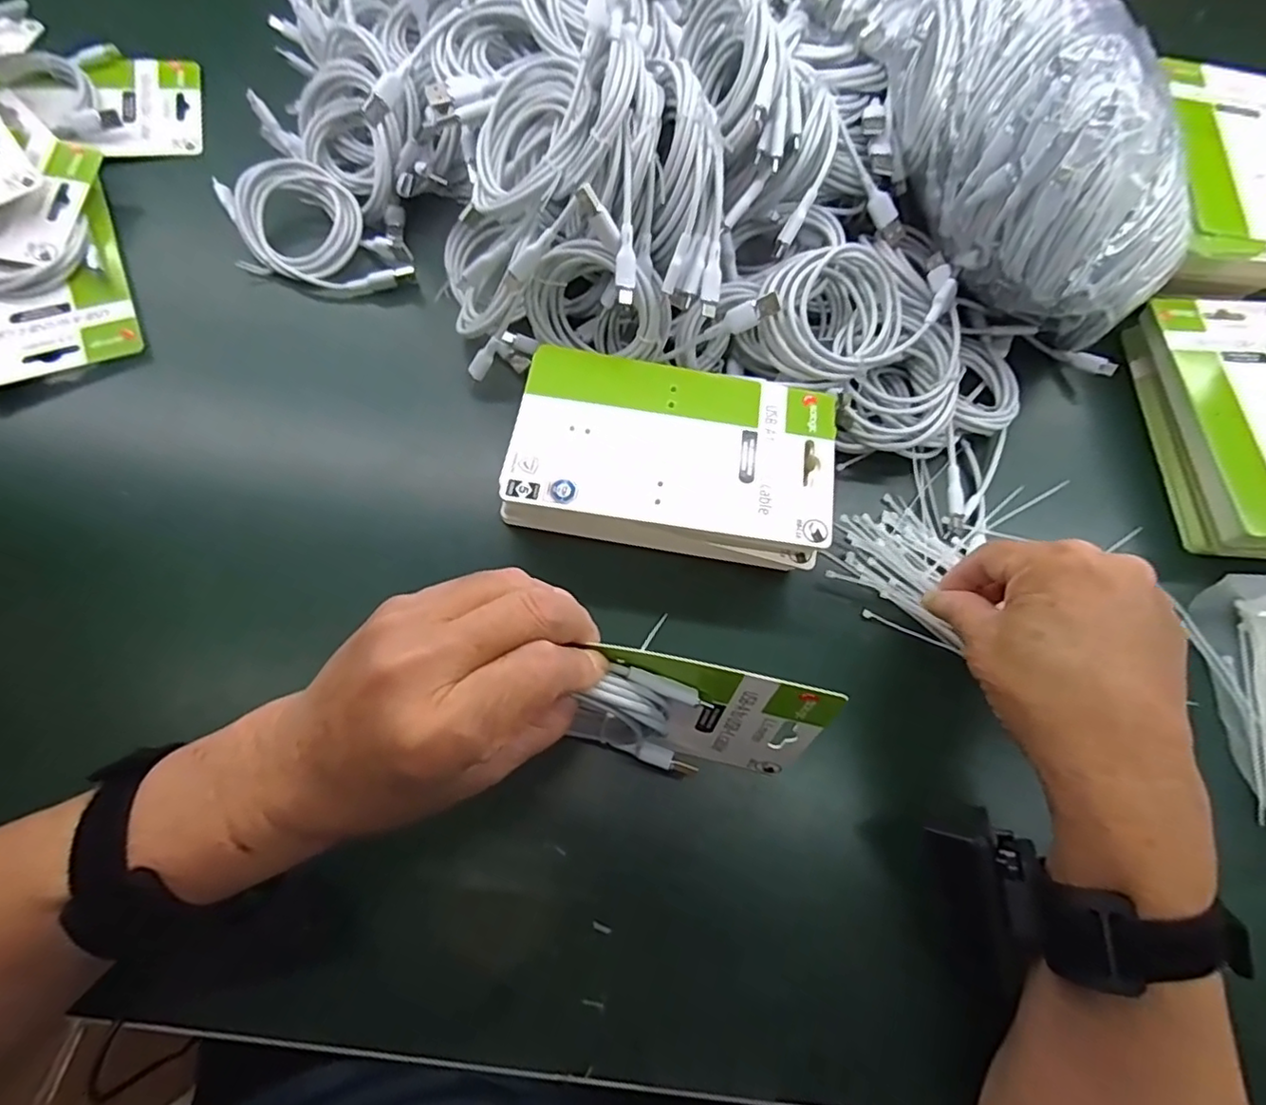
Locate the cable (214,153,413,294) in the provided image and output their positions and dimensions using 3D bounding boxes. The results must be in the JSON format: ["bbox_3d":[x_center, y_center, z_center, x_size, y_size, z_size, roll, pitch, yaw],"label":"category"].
[{"bbox_3d":[-0.233,-0.226,0.434,0.086,0.026,0.138,-35,76,-15],"label":"cable"}]

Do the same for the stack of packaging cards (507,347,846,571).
[{"bbox_3d":[0.022,-0.054,0.363,0.178,0.034,0.111,8,69,-1],"label":"stack of packaging cards"}]

